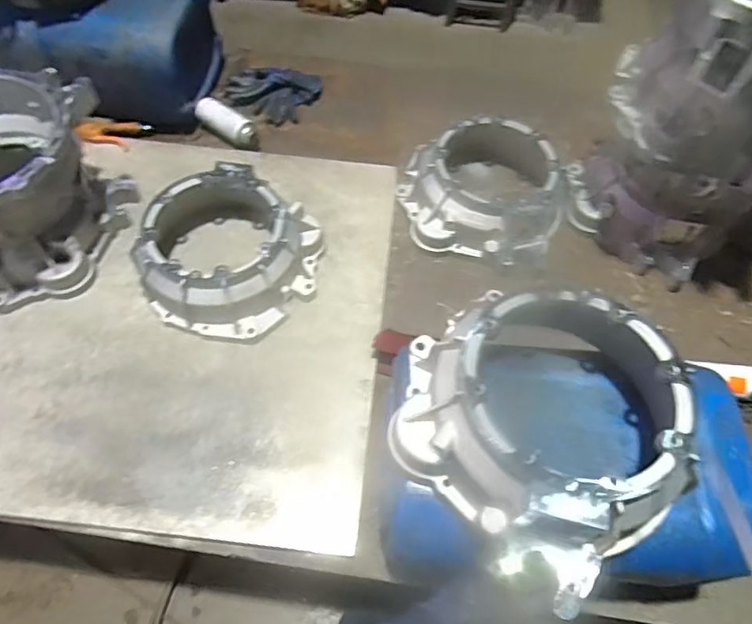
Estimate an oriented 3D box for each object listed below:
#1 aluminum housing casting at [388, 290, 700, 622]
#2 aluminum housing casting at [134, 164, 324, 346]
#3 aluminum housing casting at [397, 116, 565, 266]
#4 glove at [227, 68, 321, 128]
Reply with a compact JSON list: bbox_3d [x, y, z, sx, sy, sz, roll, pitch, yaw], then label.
[{"bbox_3d":[0.182,0.112,0.595,0.280,0.115,0.310,-37,68,-21],"label":"aluminum housing casting"},{"bbox_3d":[-0.263,-0.107,0.968,0.282,0.140,0.282,1,61,-2],"label":"aluminum housing casting"},{"bbox_3d":[0.213,-0.244,1.073,0.324,0.131,0.284,17,61,7],"label":"aluminum housing casting"},{"bbox_3d":[-0.258,-0.525,1.274,0.205,0.050,0.142,27,63,12],"label":"glove"}]

